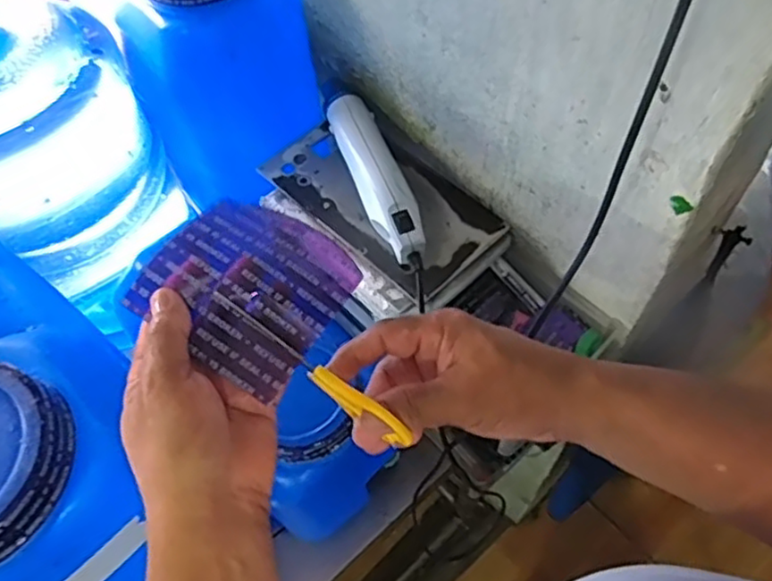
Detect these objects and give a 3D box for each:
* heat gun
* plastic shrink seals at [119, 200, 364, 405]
[{"bbox_3d":[-0.018,-0.130,0.643,0.042,0.040,0.242,-20,60,-8],"label":"heat gun"},{"bbox_3d":[-0.076,-0.003,0.371,0.096,0.014,0.094,36,72,0],"label":"plastic shrink seals"}]

